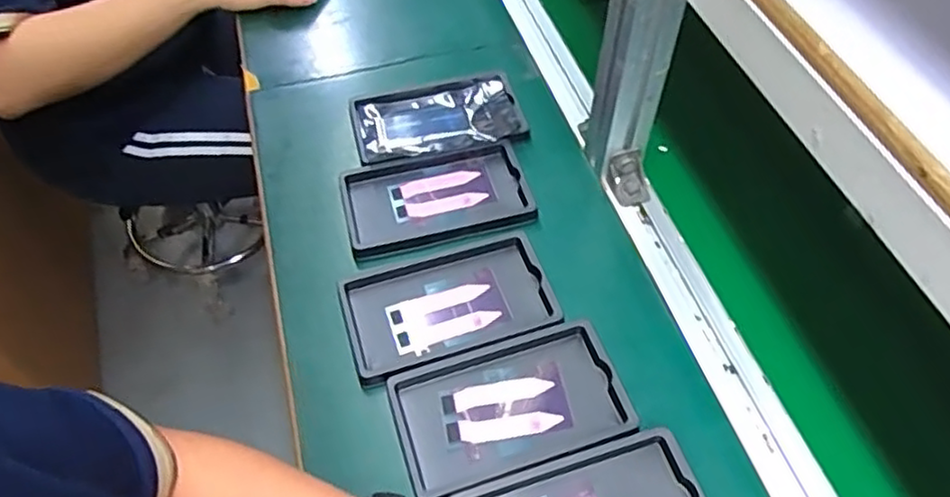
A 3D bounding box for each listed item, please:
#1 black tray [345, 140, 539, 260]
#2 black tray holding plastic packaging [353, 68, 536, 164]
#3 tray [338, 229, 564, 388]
[{"bbox_3d":[-0.034,-0.045,0.593,0.158,0.012,0.100,-12,55,-8],"label":"black tray"},{"bbox_3d":[-0.036,-0.129,0.649,0.159,0.024,0.099,-11,55,-8],"label":"black tray holding plastic packaging"},{"bbox_3d":[-0.021,0.044,0.532,0.158,0.016,0.096,-16,56,-11],"label":"tray"}]

